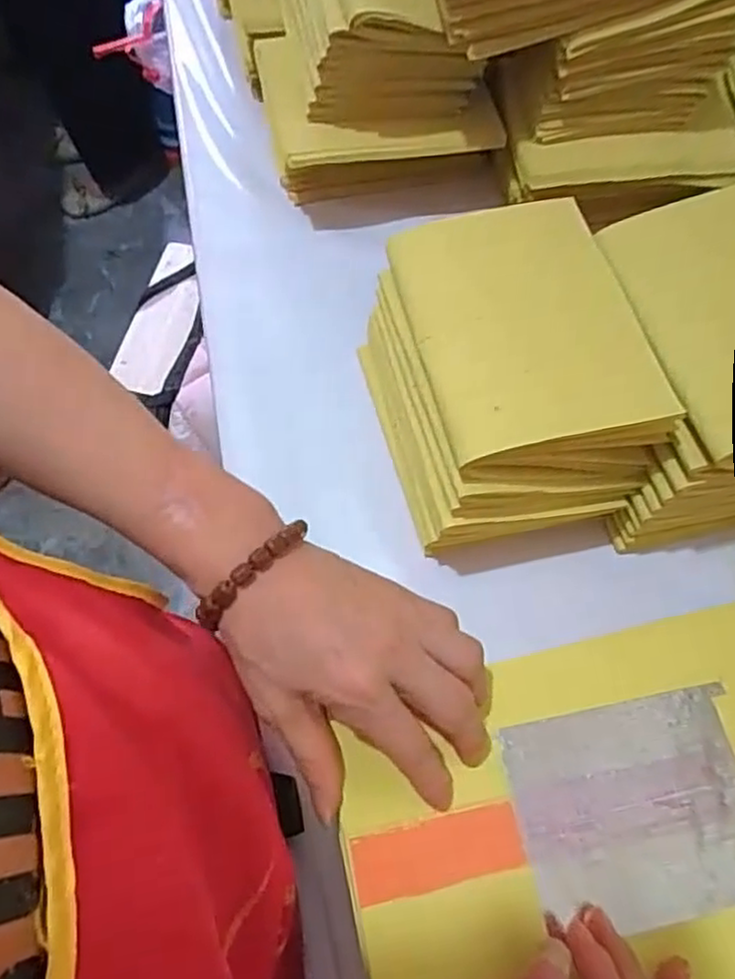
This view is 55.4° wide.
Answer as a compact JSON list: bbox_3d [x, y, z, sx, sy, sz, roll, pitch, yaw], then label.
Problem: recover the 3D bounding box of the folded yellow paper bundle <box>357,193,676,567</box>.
[{"bbox_3d":[0.076,-0.065,0.413,0.125,0.113,0.169,-11,66,-7],"label":"folded yellow paper bundle"}]

